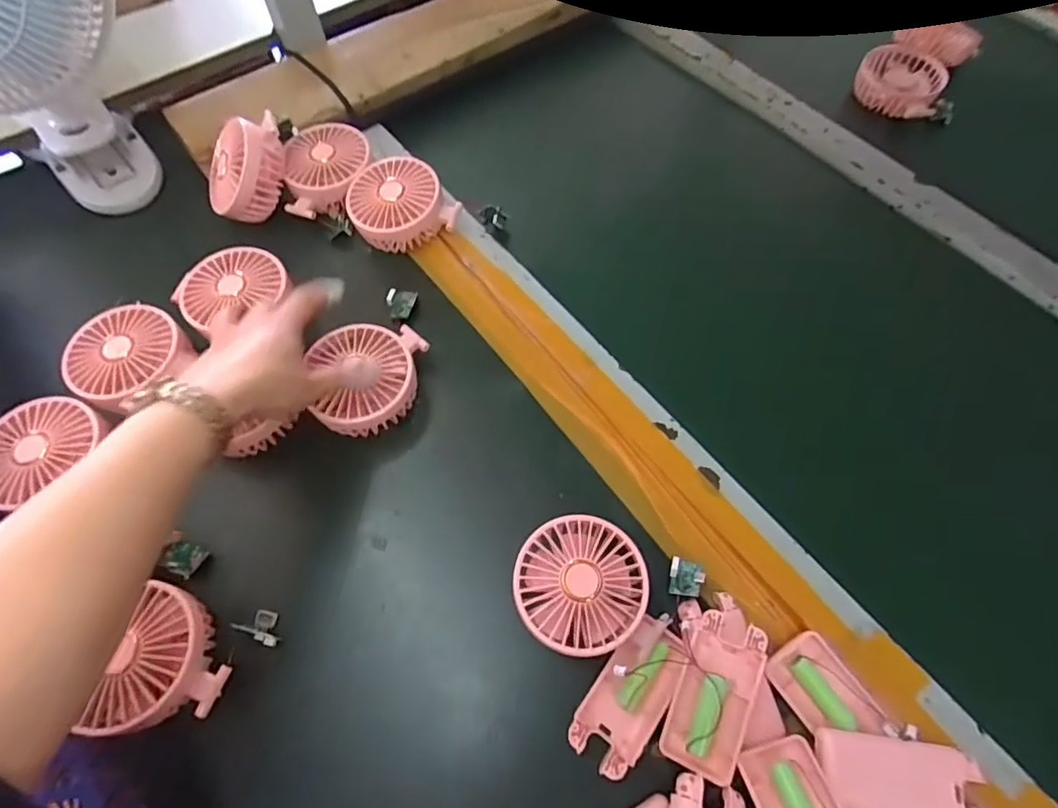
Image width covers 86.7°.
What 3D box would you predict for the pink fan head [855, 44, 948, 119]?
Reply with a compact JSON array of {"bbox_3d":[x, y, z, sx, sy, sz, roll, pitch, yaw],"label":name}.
[{"bbox_3d":[0.420,-0.364,0.635,0.092,0.037,0.092,0,62,1],"label":"pink fan head"}]

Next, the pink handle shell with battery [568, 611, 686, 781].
[{"bbox_3d":[0.069,0.190,0.369,0.048,0.025,0.097,33,67,16],"label":"pink handle shell with battery"}]

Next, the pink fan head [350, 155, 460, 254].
[{"bbox_3d":[-0.123,-0.193,0.545,0.096,0.049,0.083,-15,63,-7],"label":"pink fan head"}]

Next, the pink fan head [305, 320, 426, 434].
[{"bbox_3d":[-0.132,-0.022,0.453,0.082,0.033,0.094,4,62,3],"label":"pink fan head"}]

